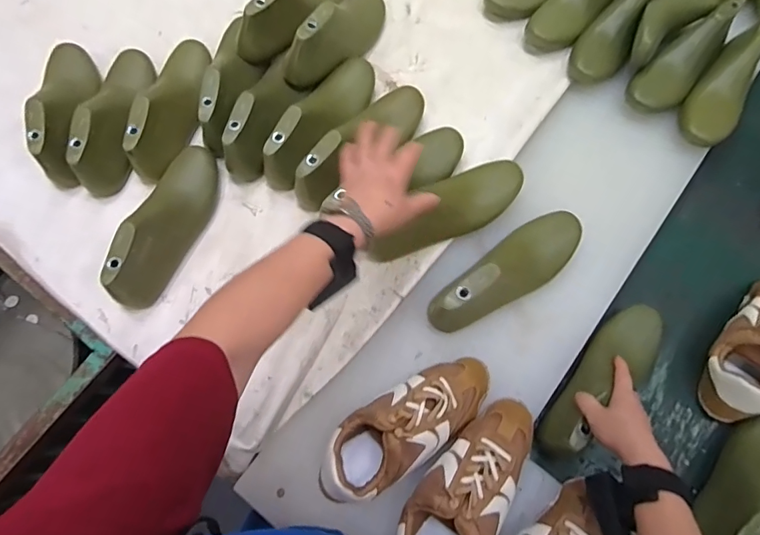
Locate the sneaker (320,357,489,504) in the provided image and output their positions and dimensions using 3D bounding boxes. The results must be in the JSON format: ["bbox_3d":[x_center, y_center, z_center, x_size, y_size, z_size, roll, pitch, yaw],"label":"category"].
[{"bbox_3d":[0.033,0.185,0.538,0.223,0.070,0.085,-31,76,-11],"label":"sneaker"}]

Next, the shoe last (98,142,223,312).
[{"bbox_3d":[-0.282,-0.067,0.611,0.068,0.078,0.241,10,72,1],"label":"shoe last"}]

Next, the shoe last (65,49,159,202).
[{"bbox_3d":[-0.389,-0.230,0.682,0.087,0.105,0.243,-5,72,-4],"label":"shoe last"}]

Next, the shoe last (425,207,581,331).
[{"bbox_3d":[0.168,0.004,0.585,0.230,0.088,0.074,-35,74,-11],"label":"shoe last"}]

